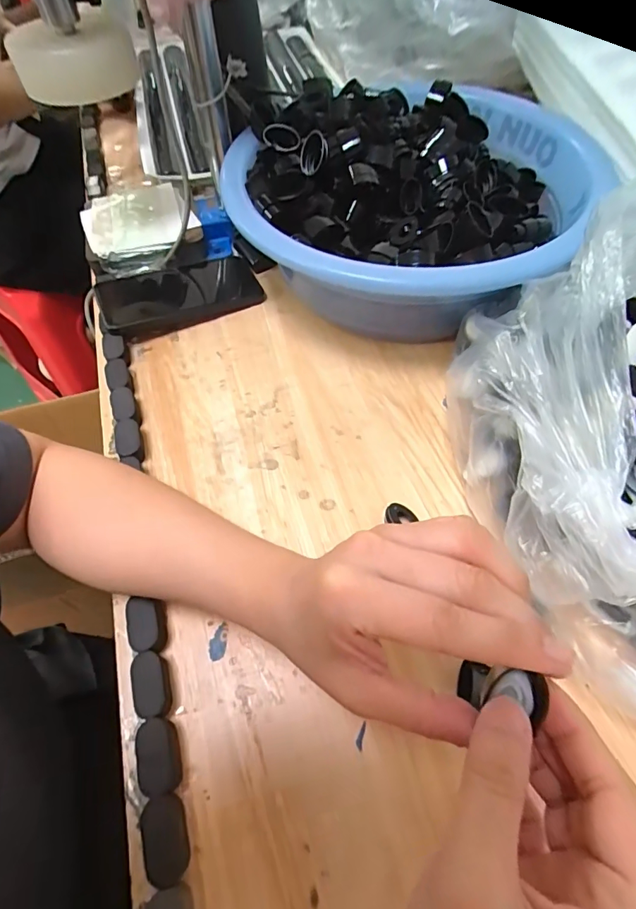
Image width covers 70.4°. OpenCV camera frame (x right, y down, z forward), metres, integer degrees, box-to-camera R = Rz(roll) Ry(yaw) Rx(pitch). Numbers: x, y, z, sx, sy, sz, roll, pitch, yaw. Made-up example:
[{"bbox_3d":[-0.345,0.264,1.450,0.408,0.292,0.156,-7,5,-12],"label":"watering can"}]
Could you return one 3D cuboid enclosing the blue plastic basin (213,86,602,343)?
[{"bbox_3d":[0.093,-0.253,0.458,0.332,0.119,0.313,-1,58,2],"label":"blue plastic basin"}]

